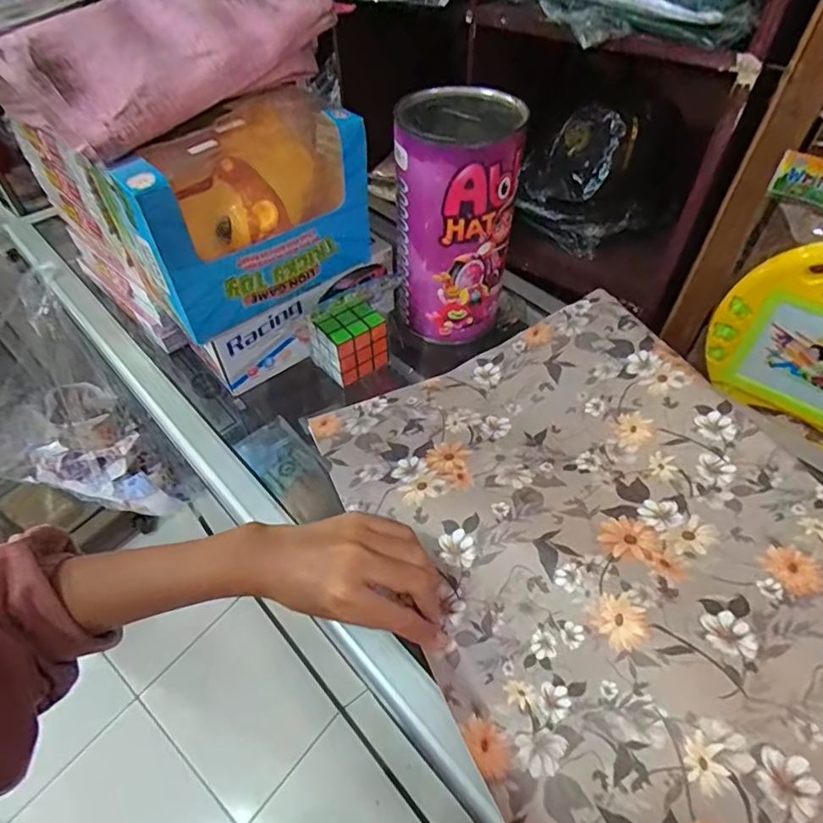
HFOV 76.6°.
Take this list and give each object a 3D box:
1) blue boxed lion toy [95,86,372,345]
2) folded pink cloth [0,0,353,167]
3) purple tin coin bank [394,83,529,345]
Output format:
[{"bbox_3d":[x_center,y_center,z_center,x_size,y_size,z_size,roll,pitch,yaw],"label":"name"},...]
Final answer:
[{"bbox_3d":[-0.114,-0.156,0.401,0.074,0.126,0.193,35,60,25],"label":"blue boxed lion toy"},{"bbox_3d":[-0.155,-0.242,0.346,0.071,0.064,0.227,30,58,22],"label":"folded pink cloth"},{"bbox_3d":[0.037,-0.167,0.468,0.092,0.186,0.092,-5,52,-3],"label":"purple tin coin bank"}]

